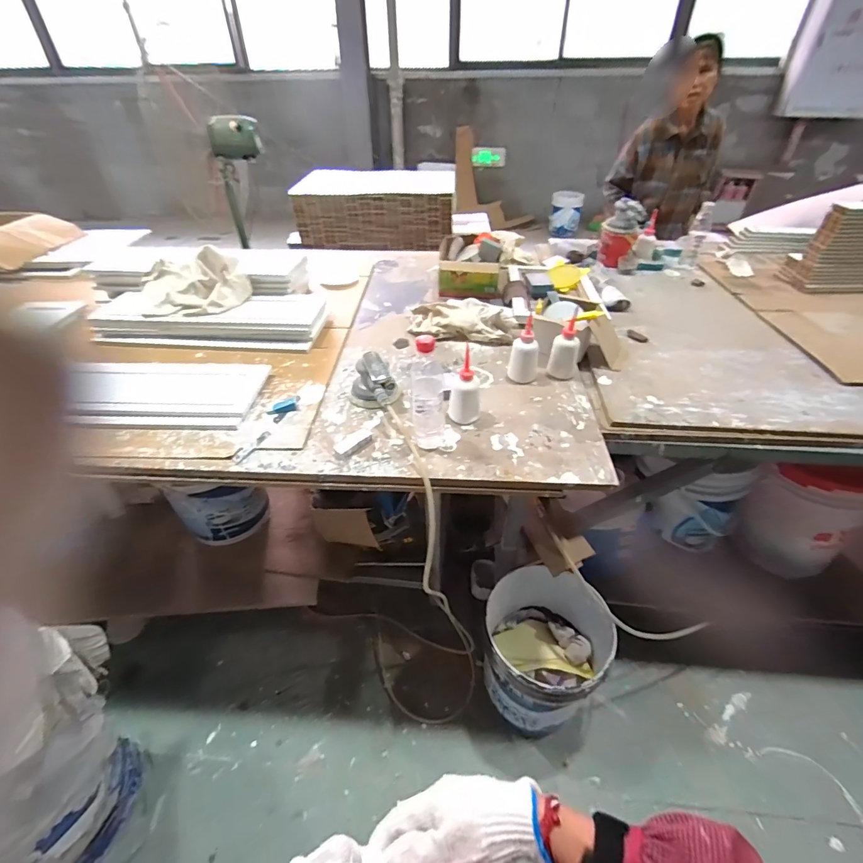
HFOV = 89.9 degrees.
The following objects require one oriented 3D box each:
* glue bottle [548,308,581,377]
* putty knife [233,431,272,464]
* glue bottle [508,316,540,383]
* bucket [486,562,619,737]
[{"bbox_3d":[0.308,-0.193,0.985,0.070,0.133,0.063,-6,41,-7],"label":"glue bottle"},{"bbox_3d":[-0.351,0.029,0.841,0.028,0.006,0.090,21,44,23],"label":"putty knife"},{"bbox_3d":[0.210,-0.177,0.971,0.065,0.127,0.057,10,42,11],"label":"glue bottle"},{"bbox_3d":[0.285,0.557,1.140,0.307,0.326,0.352,20,44,22],"label":"bucket"}]

